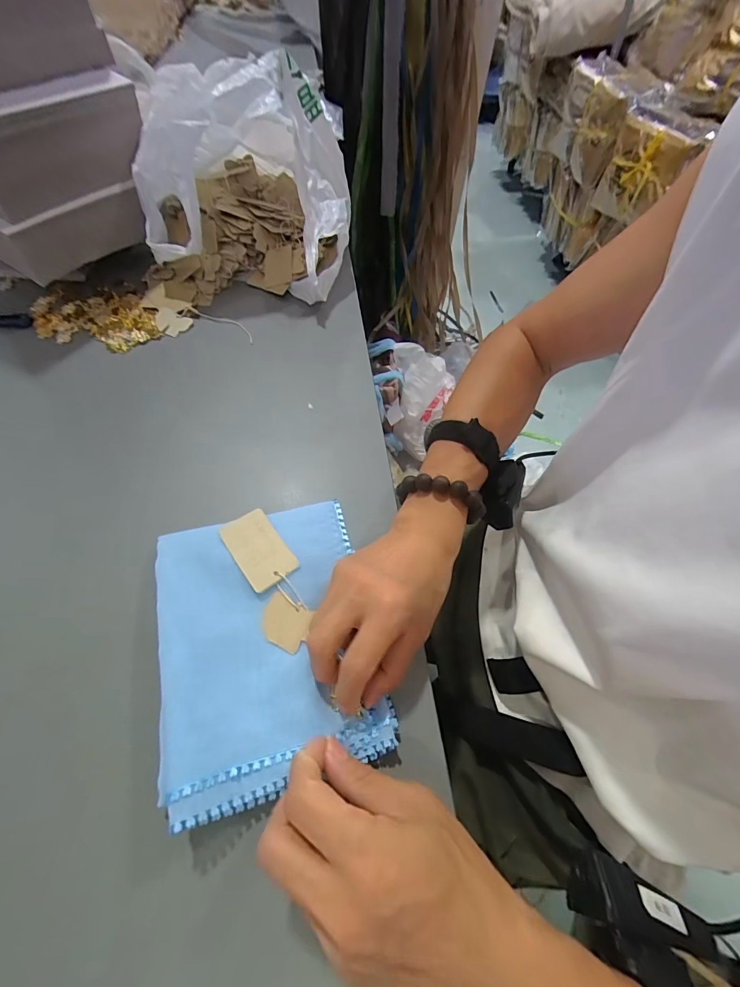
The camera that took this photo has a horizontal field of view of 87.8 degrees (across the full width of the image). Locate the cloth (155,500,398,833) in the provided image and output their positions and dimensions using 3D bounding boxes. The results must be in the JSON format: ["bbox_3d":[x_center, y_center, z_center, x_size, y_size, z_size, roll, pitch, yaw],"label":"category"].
[{"bbox_3d":[-0.075,0.100,0.285,0.148,0.029,0.195,-13,61,-11],"label":"cloth"}]

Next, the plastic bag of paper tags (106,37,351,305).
[{"bbox_3d":[-0.163,-0.403,0.497,0.265,0.189,0.259,0,59,-3],"label":"plastic bag of paper tags"}]

